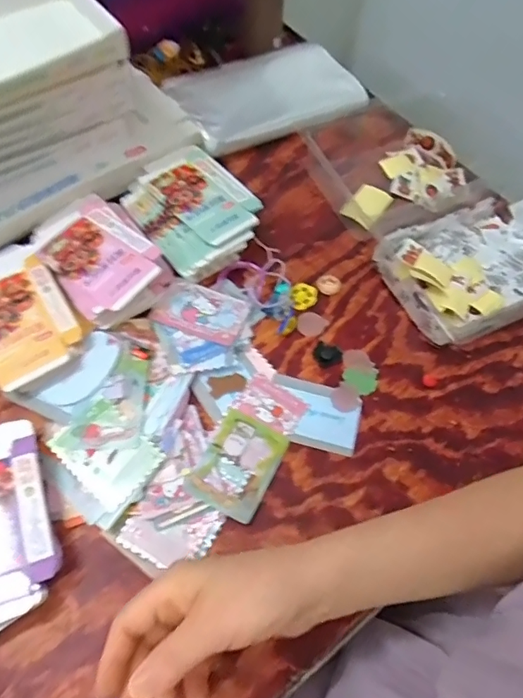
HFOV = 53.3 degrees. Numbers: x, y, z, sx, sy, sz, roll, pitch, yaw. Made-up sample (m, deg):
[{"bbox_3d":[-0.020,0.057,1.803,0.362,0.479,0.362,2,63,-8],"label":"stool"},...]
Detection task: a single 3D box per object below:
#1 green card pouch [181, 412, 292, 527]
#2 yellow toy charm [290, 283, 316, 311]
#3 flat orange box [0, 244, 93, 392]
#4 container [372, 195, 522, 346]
[{"bbox_3d":[-0.020,0.100,0.460,0.063,0.007,0.087,26,62,10],"label":"green card pouch"},{"bbox_3d":[0.045,-0.057,0.552,0.028,0.007,0.029,11,60,3],"label":"yellow toy charm"},{"bbox_3d":[-0.236,-0.038,0.503,0.089,0.013,0.152,-33,67,-20],"label":"flat orange box"},{"bbox_3d":[0.246,-0.098,0.568,0.229,0.049,0.153,-23,65,-16],"label":"container"}]

